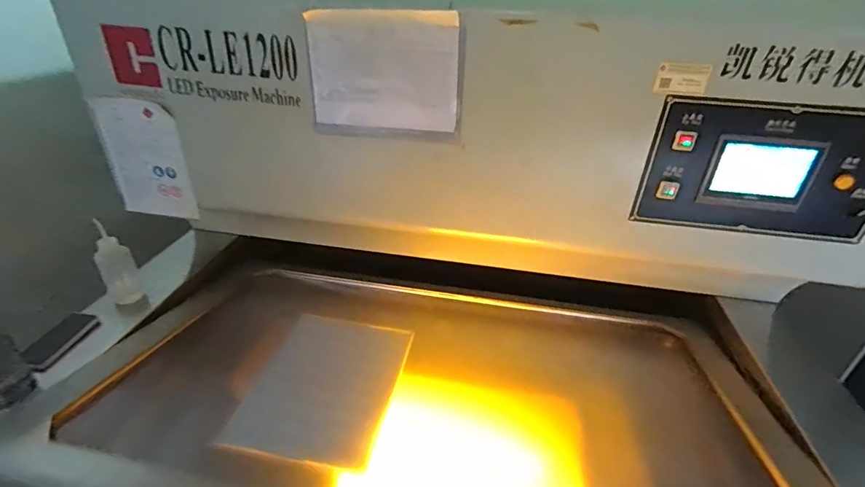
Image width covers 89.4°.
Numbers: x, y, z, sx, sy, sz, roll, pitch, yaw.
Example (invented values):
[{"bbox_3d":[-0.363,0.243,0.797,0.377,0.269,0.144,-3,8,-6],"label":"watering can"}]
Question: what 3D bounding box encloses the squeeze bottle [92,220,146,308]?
[{"bbox_3d":[-0.737,0.048,1.019,0.071,0.229,0.059,-23,40,-36],"label":"squeeze bottle"}]

